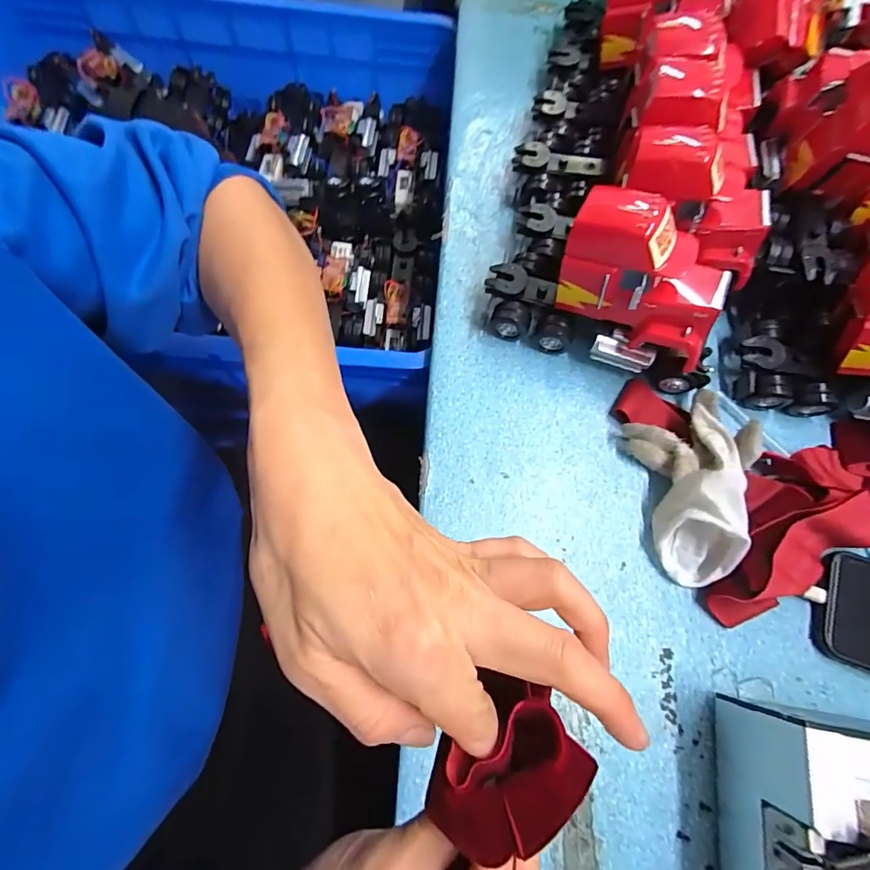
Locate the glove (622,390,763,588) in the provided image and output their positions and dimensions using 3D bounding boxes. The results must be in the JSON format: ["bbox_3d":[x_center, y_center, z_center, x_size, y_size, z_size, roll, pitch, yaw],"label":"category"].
[{"bbox_3d":[0.201,0.035,0.343,0.084,0.045,0.144,-7,72,-6],"label":"glove"}]

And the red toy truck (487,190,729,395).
[{"bbox_3d":[0.138,-0.110,0.348,0.187,0.117,0.070,20,71,3],"label":"red toy truck"}]

